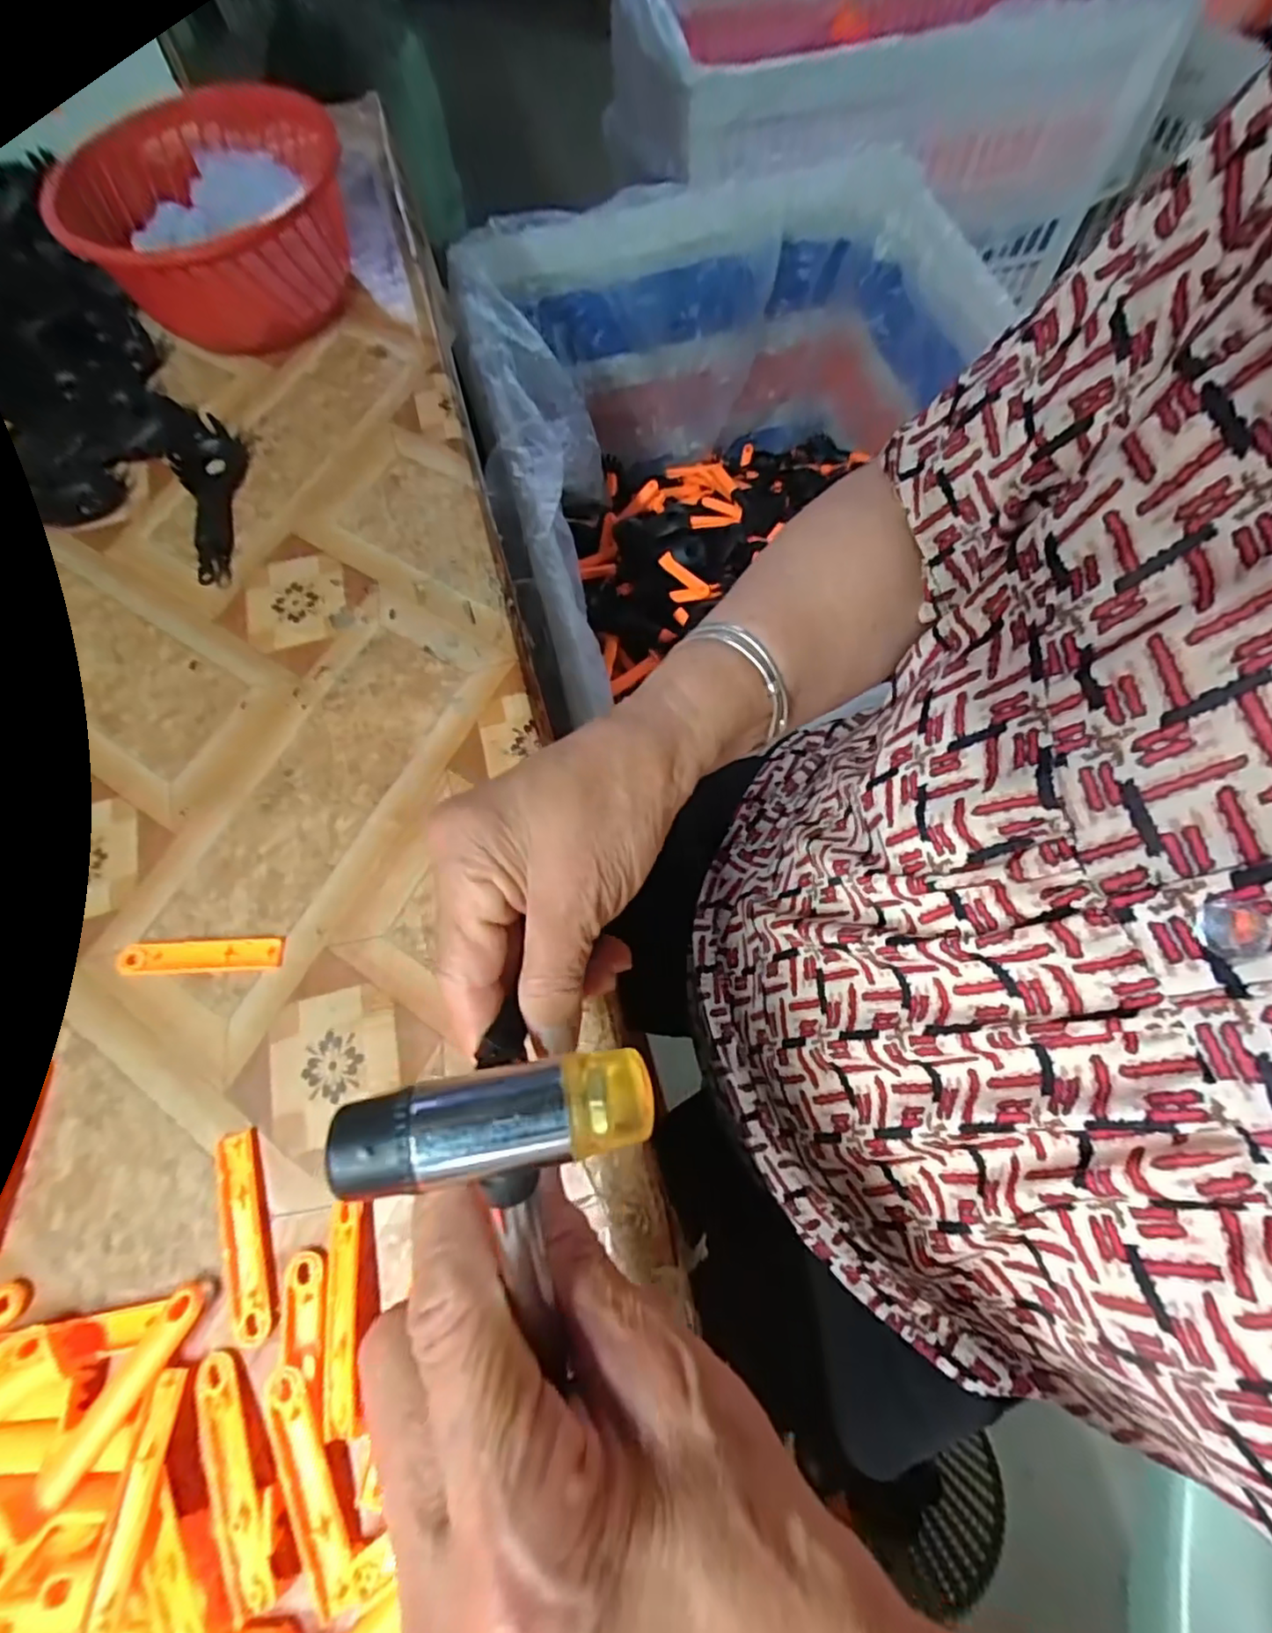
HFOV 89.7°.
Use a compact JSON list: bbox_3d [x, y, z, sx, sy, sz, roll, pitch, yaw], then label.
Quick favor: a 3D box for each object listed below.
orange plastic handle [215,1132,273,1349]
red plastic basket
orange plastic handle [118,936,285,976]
[{"bbox_3d":[-0.159,0.168,0.258,0.016,0.004,0.076,-19,69,-4],"label":"orange plastic handle"},{"bbox_3d":[-0.284,-0.408,0.444,0.172,0.078,0.202,-43,73,-15],"label":"red plastic basket"},{"bbox_3d":[-0.205,0.065,0.299,0.078,0.004,0.016,-3,69,2],"label":"orange plastic handle"}]

